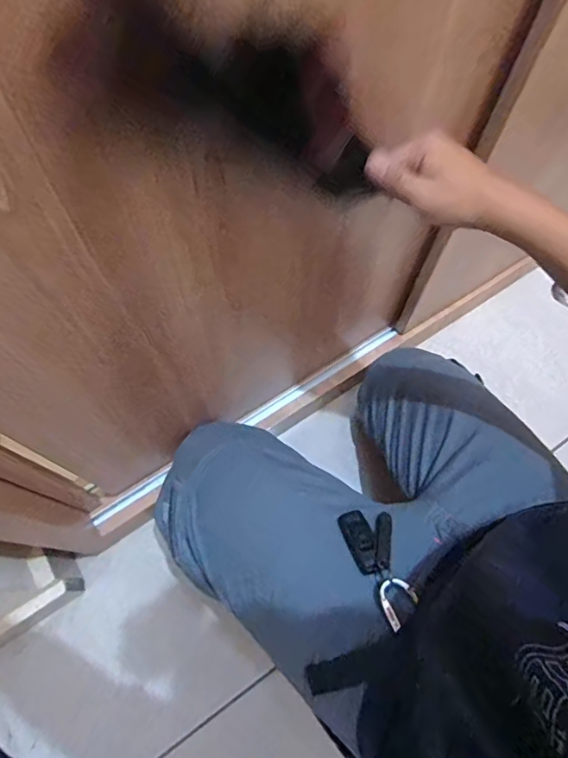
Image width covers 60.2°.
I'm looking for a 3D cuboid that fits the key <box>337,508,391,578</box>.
[{"bbox_3d":[0.086,0.170,0.513,0.053,0.009,0.067,-1,43,8],"label":"key"}]

